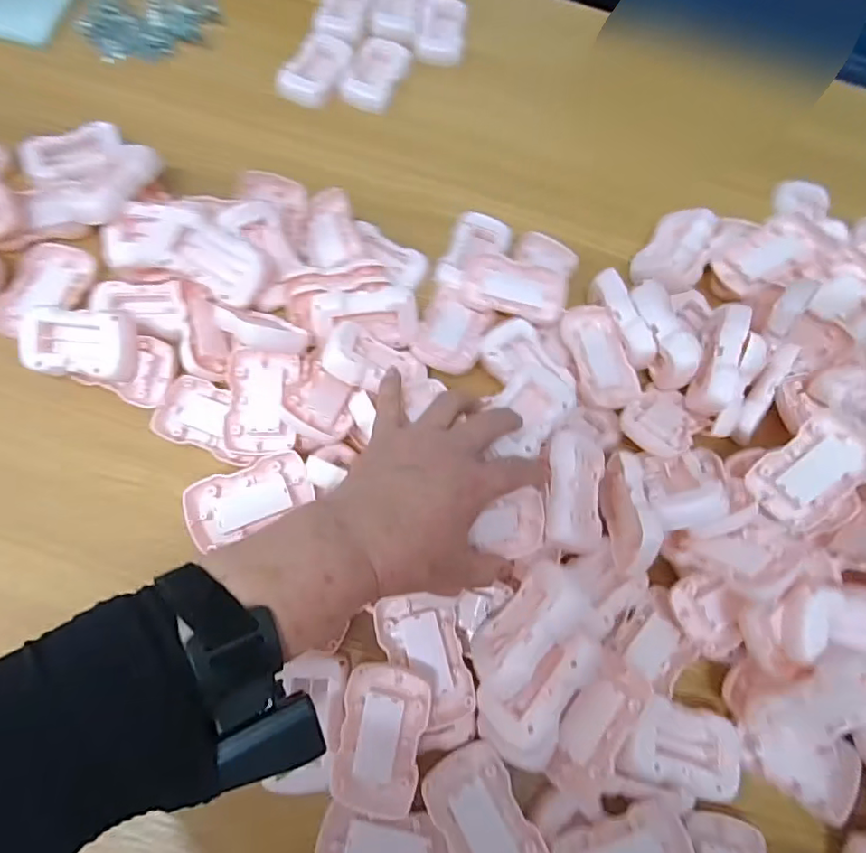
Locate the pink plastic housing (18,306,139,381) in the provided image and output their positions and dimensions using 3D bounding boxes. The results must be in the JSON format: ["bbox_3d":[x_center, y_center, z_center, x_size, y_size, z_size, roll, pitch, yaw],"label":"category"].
[{"bbox_3d":[-0.275,-0.064,0.426,0.087,0.020,0.053,6,97,4],"label":"pink plastic housing"}]

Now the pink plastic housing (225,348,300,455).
[{"bbox_3d":[-0.131,-0.021,0.432,0.049,0.015,0.084,-3,72,-3],"label":"pink plastic housing"}]

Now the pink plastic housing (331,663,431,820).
[{"bbox_3d":[-0.033,0.200,0.352,0.052,0.021,0.086,9,72,1],"label":"pink plastic housing"}]

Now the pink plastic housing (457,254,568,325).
[{"bbox_3d":[0.071,-0.120,0.494,0.090,0.021,0.056,16,72,3],"label":"pink plastic housing"}]

